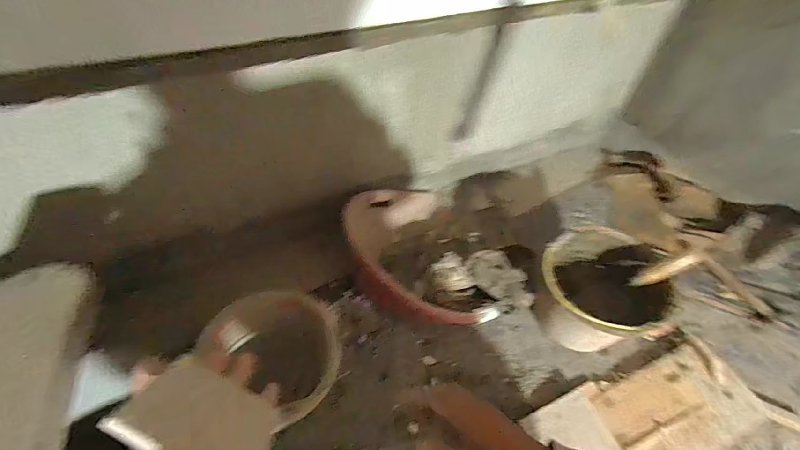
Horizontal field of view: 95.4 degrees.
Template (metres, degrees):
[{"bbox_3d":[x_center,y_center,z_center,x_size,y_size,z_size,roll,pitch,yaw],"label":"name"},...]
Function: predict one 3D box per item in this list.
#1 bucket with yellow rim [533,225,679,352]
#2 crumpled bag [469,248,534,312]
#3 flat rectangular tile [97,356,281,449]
[{"bbox_3d":[0.431,0.146,0.829,0.286,0.212,0.247,-15,52,-17],"label":"bucket with yellow rim"},{"bbox_3d":[0.232,0.125,0.846,0.098,0.054,0.161,-23,55,-22],"label":"crumpled bag"},{"bbox_3d":[-0.132,0.134,0.253,0.092,0.088,0.008,39,89,-10],"label":"flat rectangular tile"}]

